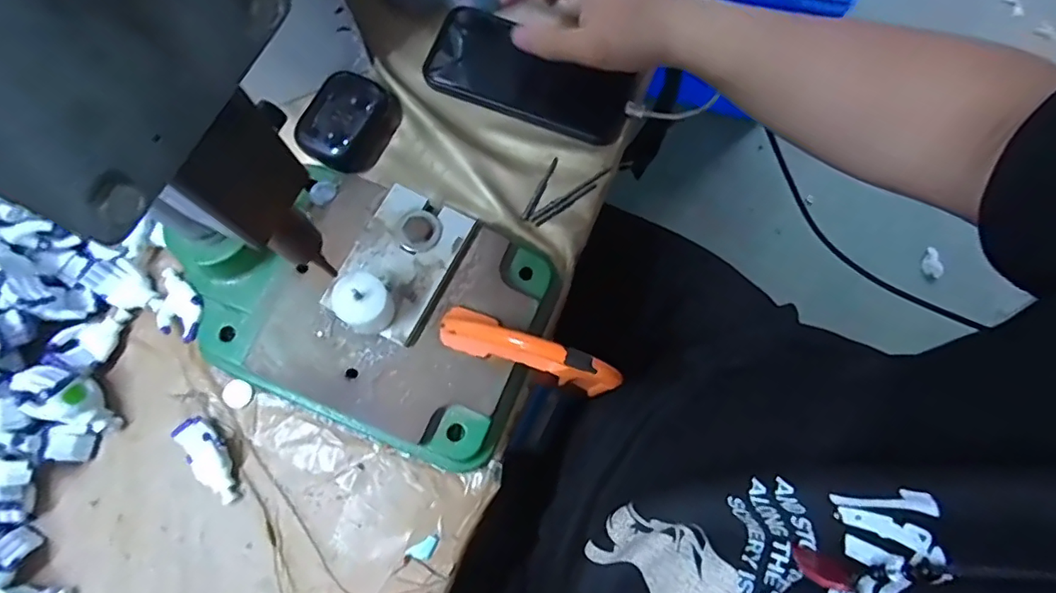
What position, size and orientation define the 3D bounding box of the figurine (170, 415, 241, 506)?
[{"bbox_3d":[-0.210,0.108,0.359,0.027,0.020,0.059,-37,79,-9],"label":"figurine"}]

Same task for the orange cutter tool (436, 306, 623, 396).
[{"bbox_3d":[-0.002,0.031,0.333,0.117,0.032,0.026,17,76,19],"label":"orange cutter tool"}]

